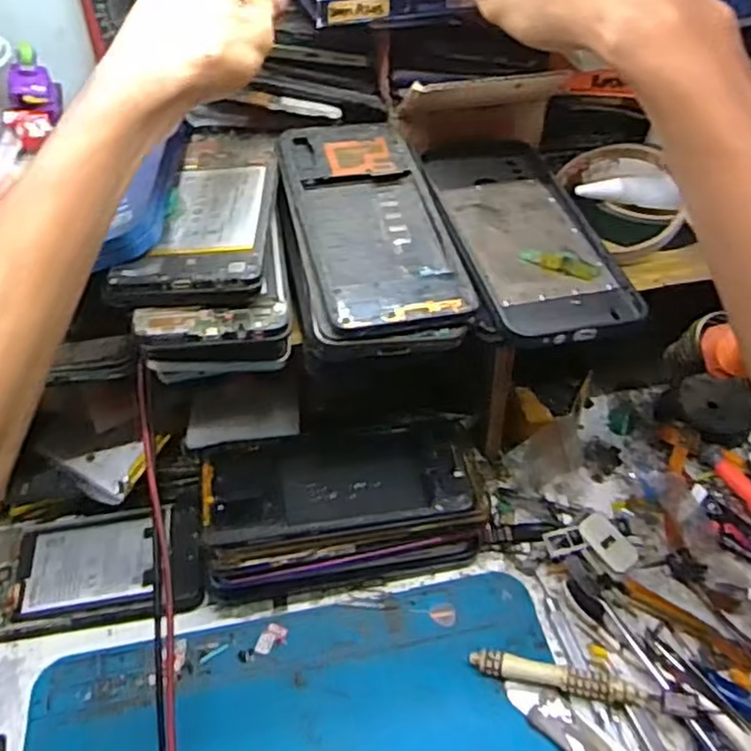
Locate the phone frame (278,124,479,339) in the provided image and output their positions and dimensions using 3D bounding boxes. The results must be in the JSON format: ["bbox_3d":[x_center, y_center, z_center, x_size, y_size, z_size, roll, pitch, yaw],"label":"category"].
[{"bbox_3d":[-0.002,-0.084,0.377,0.078,0.008,0.155,-9,55,-13],"label":"phone frame"}]

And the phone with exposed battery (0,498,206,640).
[{"bbox_3d":[-0.184,0.122,0.450,0.146,0.015,0.077,-7,47,-4],"label":"phone with exposed battery"}]

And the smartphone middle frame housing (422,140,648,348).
[{"bbox_3d":[0.082,-0.083,0.404,0.080,0.015,0.180,-11,47,-8],"label":"smartphone middle frame housing"}]

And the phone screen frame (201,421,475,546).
[{"bbox_3d":[-0.022,0.060,0.418,0.154,0.010,0.069,-7,47,-4],"label":"phone screen frame"}]

